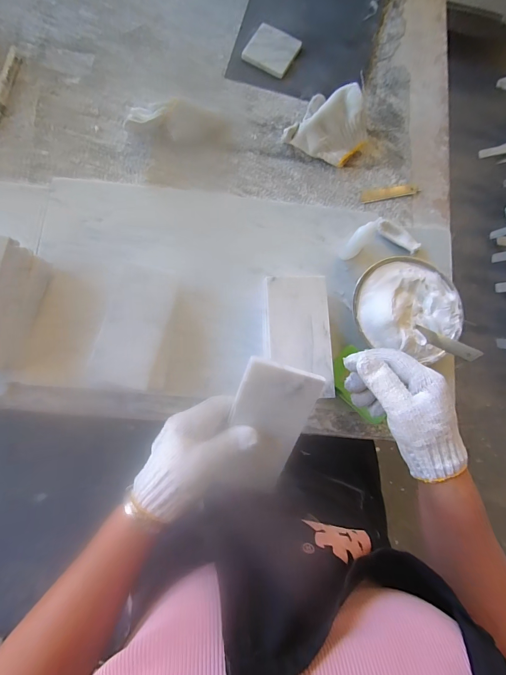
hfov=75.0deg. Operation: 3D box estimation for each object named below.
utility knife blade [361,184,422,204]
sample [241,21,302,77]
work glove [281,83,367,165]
[{"bbox_3d":[0.221,-0.234,0.533,0.099,0.005,0.019,-13,83,-5],"label":"utility knife blade"},{"bbox_3d":[0.032,-0.479,0.549,0.077,0.008,0.076,29,81,1],"label":"sample"},{"bbox_3d":[0.118,-0.331,0.510,0.125,0.059,0.095,16,81,-1],"label":"work glove"}]

